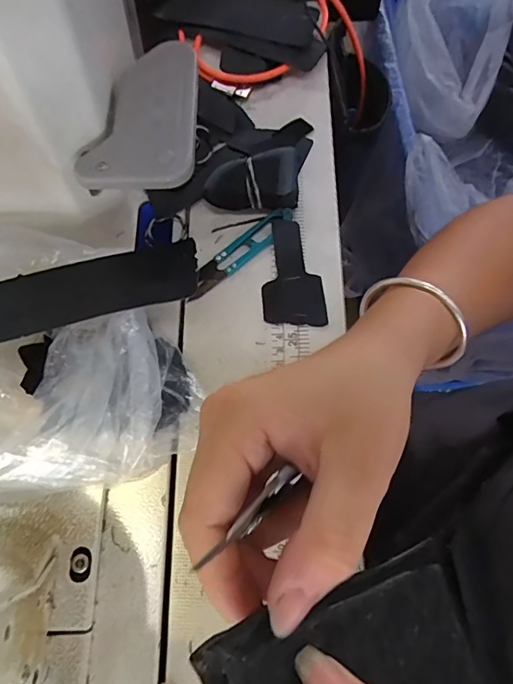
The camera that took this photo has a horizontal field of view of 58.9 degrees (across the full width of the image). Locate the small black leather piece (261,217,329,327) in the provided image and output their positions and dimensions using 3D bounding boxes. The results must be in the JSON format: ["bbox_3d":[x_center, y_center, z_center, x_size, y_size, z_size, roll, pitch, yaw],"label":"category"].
[{"bbox_3d":[0.025,-0.051,0.335,0.044,0.007,0.085,-6,73,3],"label":"small black leather piece"}]

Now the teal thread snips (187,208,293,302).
[{"bbox_3d":[-0.013,-0.069,0.340,0.097,0.013,0.021,-40,70,-9],"label":"teal thread snips"}]

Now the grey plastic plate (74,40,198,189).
[{"bbox_3d":[-0.065,-0.143,0.282,0.062,0.008,0.113,5,70,9],"label":"grey plastic plate"}]

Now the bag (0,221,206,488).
[{"bbox_3d":[-0.144,0.010,0.283,0.213,0.074,0.163,12,71,10],"label":"bag"}]

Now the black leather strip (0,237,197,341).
[{"bbox_3d":[-0.122,-0.031,0.291,0.169,0.009,0.055,-15,54,-6],"label":"black leather strip"}]

